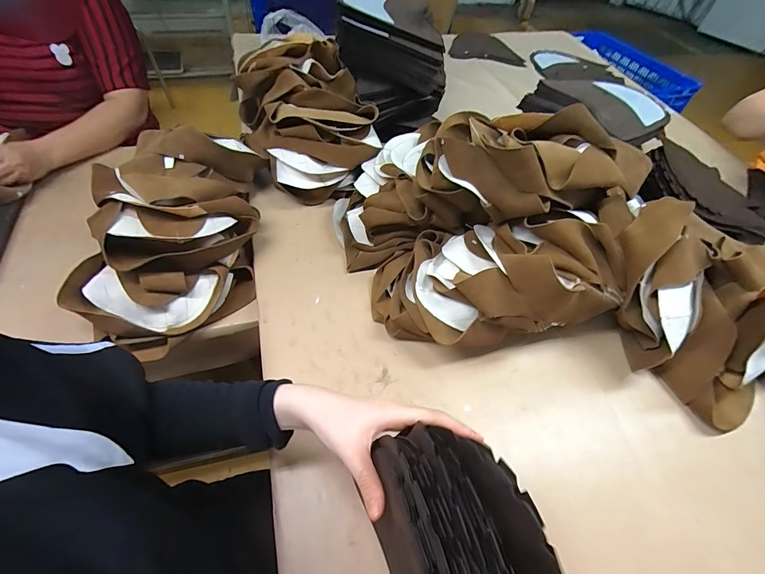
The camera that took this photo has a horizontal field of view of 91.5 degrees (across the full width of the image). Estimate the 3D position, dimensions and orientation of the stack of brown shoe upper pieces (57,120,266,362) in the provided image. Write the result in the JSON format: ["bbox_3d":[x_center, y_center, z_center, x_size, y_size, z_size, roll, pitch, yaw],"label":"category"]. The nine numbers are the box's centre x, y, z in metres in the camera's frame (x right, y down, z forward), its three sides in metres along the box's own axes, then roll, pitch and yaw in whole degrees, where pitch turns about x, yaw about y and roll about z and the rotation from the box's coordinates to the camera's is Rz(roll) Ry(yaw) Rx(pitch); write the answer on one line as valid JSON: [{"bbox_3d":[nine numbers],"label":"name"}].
[{"bbox_3d":[-0.323,-0.096,0.589,0.236,0.142,0.361,1,52,-4],"label":"stack of brown shoe upper pieces"}]

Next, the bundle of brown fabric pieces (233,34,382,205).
[{"bbox_3d":[-0.138,-0.315,0.706,0.234,0.192,0.257,-14,55,-15],"label":"bundle of brown fabric pieces"}]

